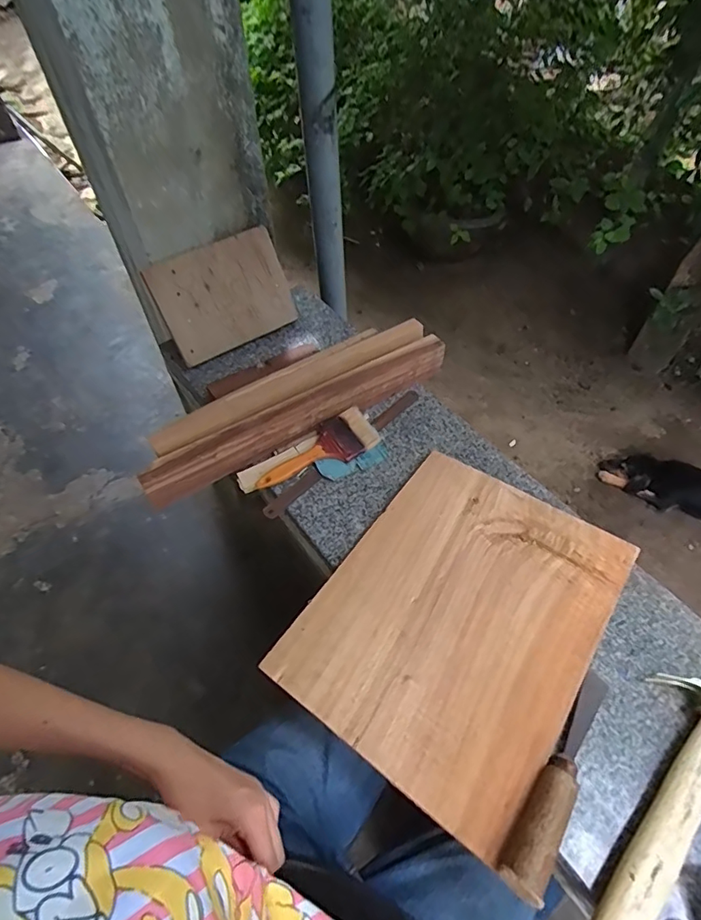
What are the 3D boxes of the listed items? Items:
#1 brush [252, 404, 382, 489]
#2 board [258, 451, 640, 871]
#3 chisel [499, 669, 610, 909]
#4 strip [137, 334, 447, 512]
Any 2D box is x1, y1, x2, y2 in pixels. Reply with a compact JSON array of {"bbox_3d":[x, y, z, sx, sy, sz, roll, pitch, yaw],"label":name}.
[{"bbox_3d":[-0.048,-0.011,0.697,0.183,0.017,0.067,-30,59,-19],"label":"brush"},{"bbox_3d":[0.124,0.169,0.563,0.279,0.008,0.364,30,60,21],"label":"board"},{"bbox_3d":[0.198,0.288,0.458,0.033,0.029,0.209,30,60,21],"label":"chisel"},{"bbox_3d":[-0.064,-0.067,0.720,0.479,0.057,0.041,-28,58,-18],"label":"strip"}]

